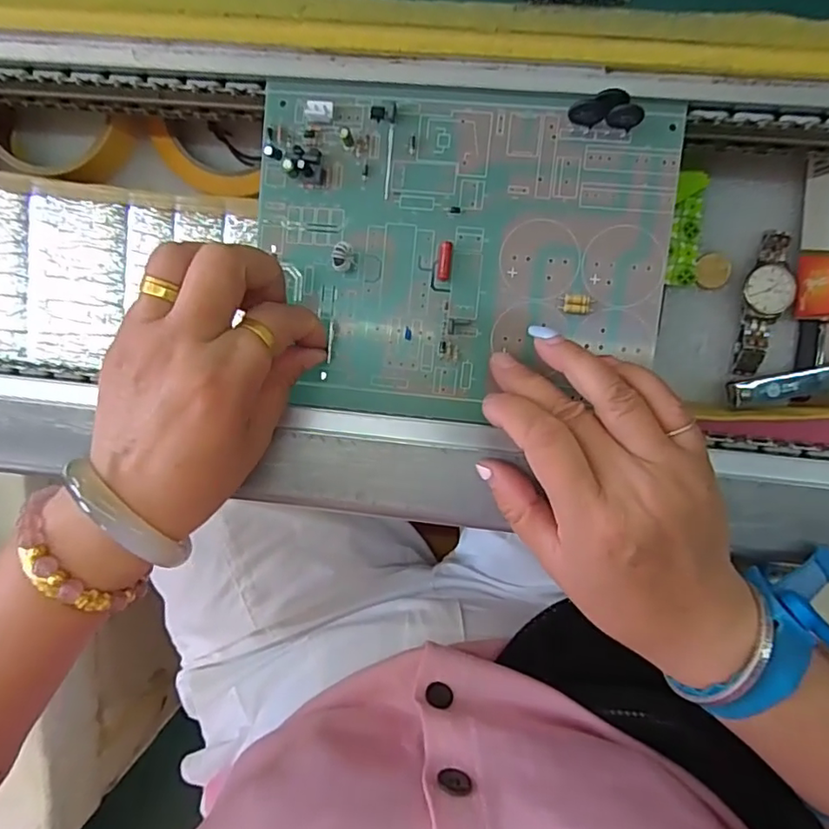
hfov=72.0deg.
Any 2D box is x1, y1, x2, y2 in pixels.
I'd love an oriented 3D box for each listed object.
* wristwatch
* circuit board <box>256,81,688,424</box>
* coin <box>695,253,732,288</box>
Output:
[{"bbox_3d":[0.197,-0.062,0.319,0.027,0.011,0.077,1,95,6],"label":"wristwatch"},{"bbox_3d":[0.019,-0.071,0.256,0.182,0.016,0.144,5,95,5],"label":"circuit board"},{"bbox_3d":[0.169,-0.082,0.324,0.019,0.004,0.019,0,95,6],"label":"coin"}]

